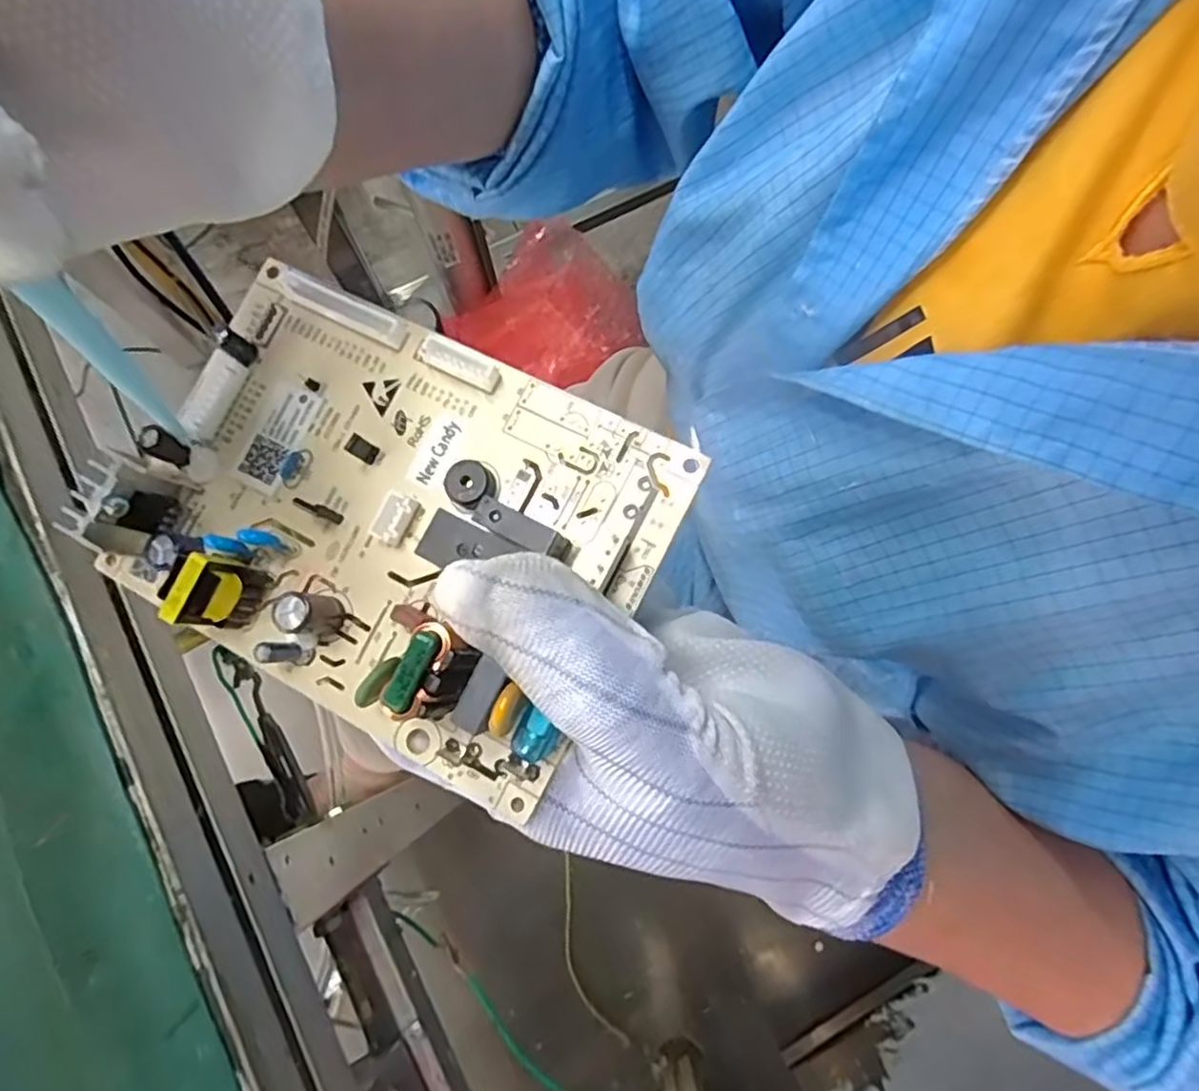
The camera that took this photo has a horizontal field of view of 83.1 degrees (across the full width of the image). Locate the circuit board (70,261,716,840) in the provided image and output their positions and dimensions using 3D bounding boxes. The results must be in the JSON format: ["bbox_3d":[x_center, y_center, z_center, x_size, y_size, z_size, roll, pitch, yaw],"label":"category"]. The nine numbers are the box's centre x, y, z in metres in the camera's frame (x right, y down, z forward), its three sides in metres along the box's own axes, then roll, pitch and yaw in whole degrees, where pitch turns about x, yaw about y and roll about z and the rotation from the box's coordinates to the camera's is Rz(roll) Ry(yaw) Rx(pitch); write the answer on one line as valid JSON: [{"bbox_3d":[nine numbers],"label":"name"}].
[{"bbox_3d":[-0.055,-0.009,0.170,0.133,0.030,0.098,27,79,6],"label":"circuit board"}]

